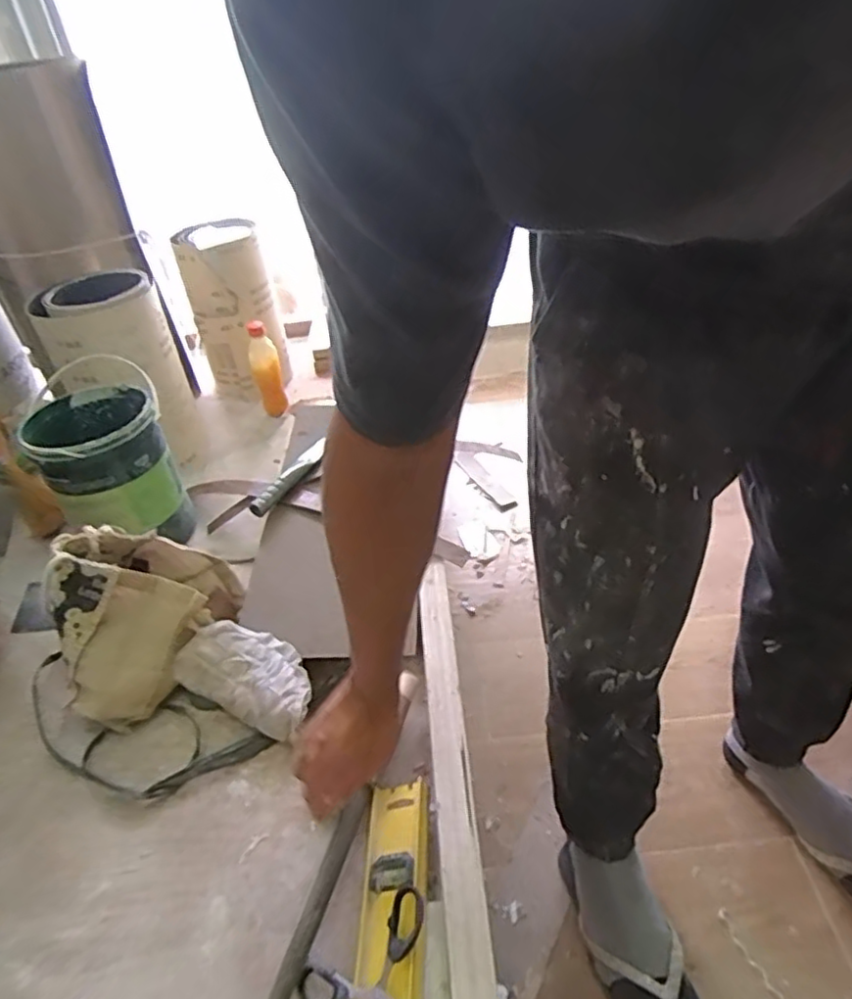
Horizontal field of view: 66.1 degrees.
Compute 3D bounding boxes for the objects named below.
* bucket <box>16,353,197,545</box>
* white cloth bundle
[{"bbox_3d":[-0.448,-0.044,0.945,0.167,0.213,0.188,-25,40,-22],"label":"bucket"},{"bbox_3d":[-0.195,0.195,0.742,0.162,0.080,0.096,18,43,29],"label":"white cloth bundle"}]

